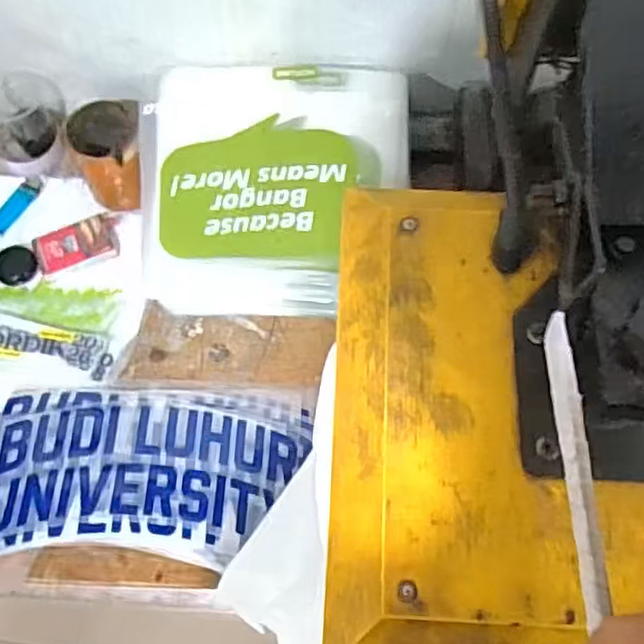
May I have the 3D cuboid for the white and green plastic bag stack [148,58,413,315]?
[{"bbox_3d":[-0.050,-0.142,0.748,0.273,0.097,0.277,4,73,5],"label":"white and green plastic bag stack"}]

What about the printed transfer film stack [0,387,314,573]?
[{"bbox_3d":[-0.180,0.148,0.678,0.322,0.015,0.169,2,65,3],"label":"printed transfer film stack"}]

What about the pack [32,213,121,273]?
[{"bbox_3d":[-0.277,-0.087,0.779,0.090,0.016,0.051,-23,67,-9],"label":"pack"}]

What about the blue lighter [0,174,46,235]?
[{"bbox_3d":[-0.363,-0.143,0.816,0.031,0.008,0.089,24,68,12],"label":"blue lighter"}]

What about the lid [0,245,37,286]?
[{"bbox_3d":[-0.350,-0.066,0.773,0.058,0.005,0.044,40,72,18],"label":"lid"}]

